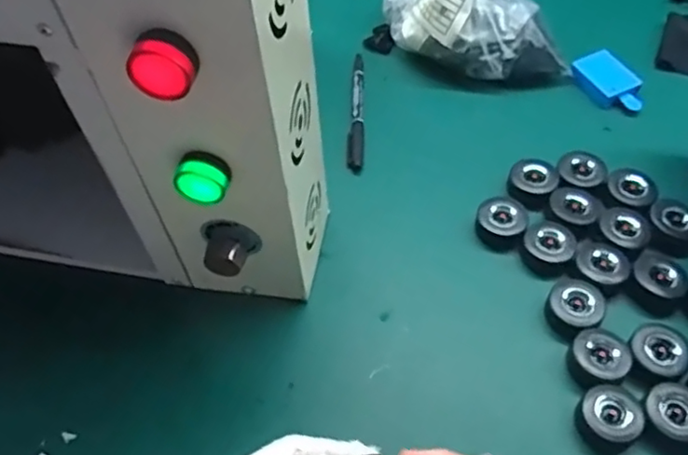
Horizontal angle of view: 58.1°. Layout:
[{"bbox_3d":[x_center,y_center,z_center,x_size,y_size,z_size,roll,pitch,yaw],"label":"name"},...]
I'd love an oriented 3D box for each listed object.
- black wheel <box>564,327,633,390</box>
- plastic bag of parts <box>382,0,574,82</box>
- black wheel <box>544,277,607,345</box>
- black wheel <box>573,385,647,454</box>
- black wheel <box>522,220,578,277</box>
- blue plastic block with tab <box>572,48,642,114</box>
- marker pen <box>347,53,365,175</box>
[{"bbox_3d":[0.166,0.087,0.406,0.035,0.017,0.035,-2,57,3],"label":"black wheel"},{"bbox_3d":[0.119,-0.197,0.559,0.176,0.101,0.094,12,58,12],"label":"plastic bag of parts"},{"bbox_3d":[0.158,0.057,0.426,0.037,0.017,0.042,26,62,19],"label":"black wheel"},{"bbox_3d":[0.166,0.120,0.385,0.037,0.020,0.038,-2,57,3],"label":"black wheel"},{"bbox_3d":[0.151,0.015,0.459,0.036,0.020,0.041,26,62,20],"label":"black wheel"},{"bbox_3d":[0.239,-0.129,0.555,0.039,0.017,0.068,-31,60,-15],"label":"blue plastic block with tab"},{"bbox_3d":[0.012,-0.106,0.556,0.014,0.008,0.139,0,57,4],"label":"marker pen"}]

